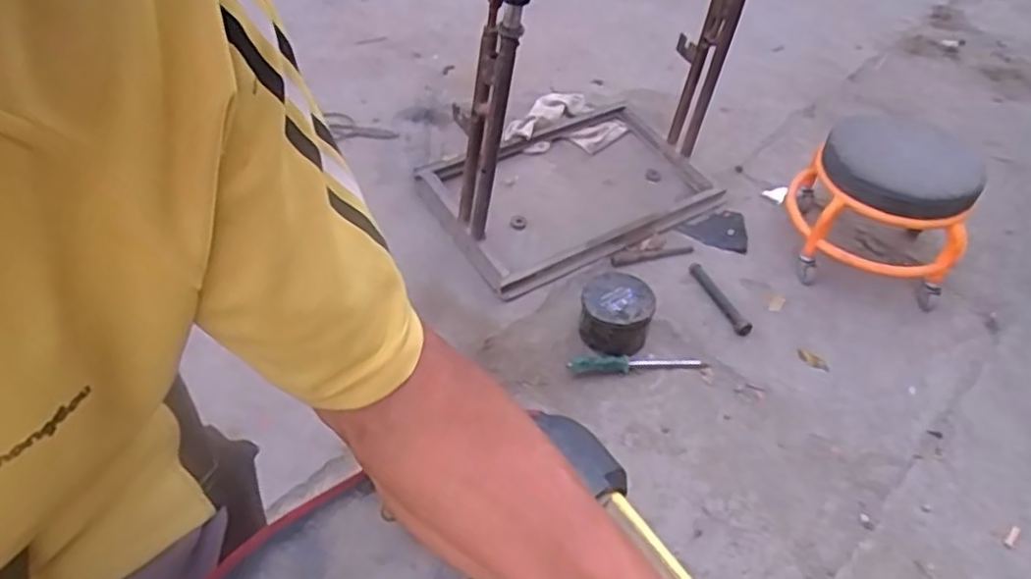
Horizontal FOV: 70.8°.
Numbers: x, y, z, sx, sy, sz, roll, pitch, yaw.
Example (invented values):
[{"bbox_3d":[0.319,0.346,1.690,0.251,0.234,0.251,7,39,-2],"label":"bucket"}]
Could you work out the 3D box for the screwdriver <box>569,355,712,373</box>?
[{"bbox_3d":[0.211,0.131,1.248,0.239,0.037,0.029,0,48,-3],"label":"screwdriver"}]

